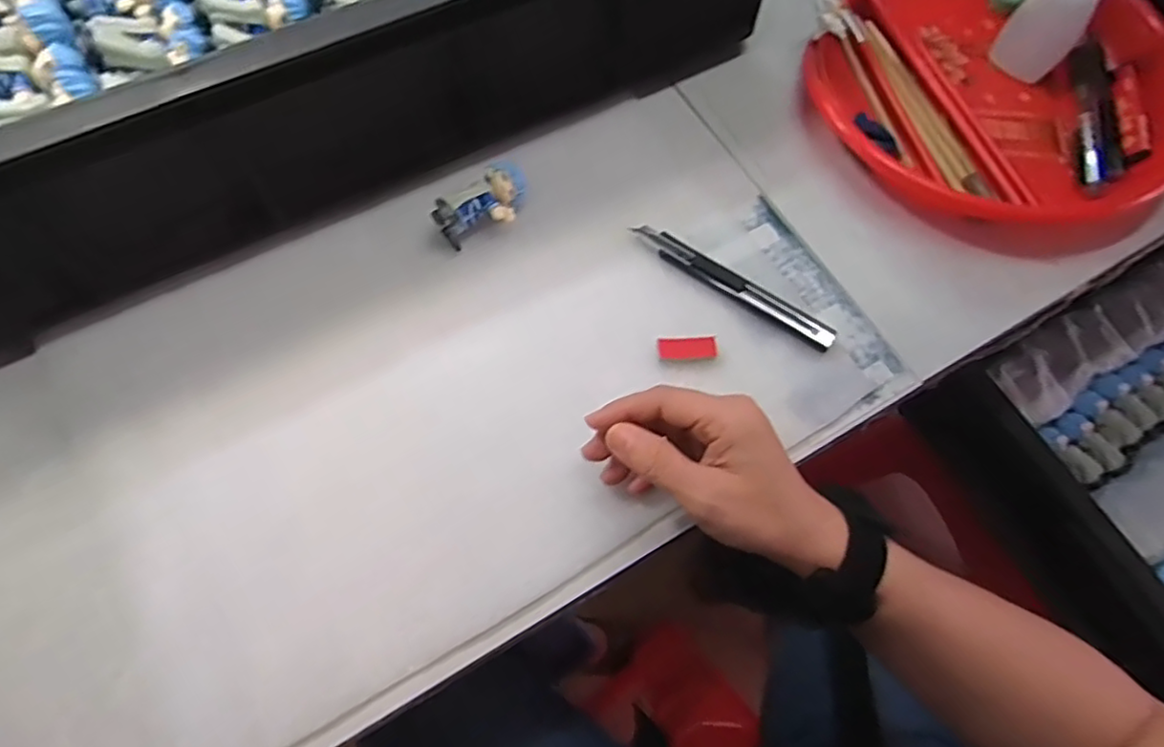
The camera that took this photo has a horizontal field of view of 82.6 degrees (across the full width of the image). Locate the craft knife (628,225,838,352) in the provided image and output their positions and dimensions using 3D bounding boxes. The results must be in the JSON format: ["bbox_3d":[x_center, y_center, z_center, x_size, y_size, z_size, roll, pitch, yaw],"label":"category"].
[{"bbox_3d":[0.091,-0.055,0.404,0.135,0.008,0.017,33,71,11],"label":"craft knife"}]

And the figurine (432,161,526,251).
[{"bbox_3d":[-0.060,-0.103,0.414,0.059,0.027,0.033,-39,74,-16],"label":"figurine"}]

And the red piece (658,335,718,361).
[{"bbox_3d":[0.062,-0.015,0.387,0.034,0.004,0.015,-3,68,-2],"label":"red piece"}]

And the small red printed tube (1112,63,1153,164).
[{"bbox_3d":[0.376,-0.182,0.455,0.016,0.014,0.089,11,68,3],"label":"small red printed tube"}]

